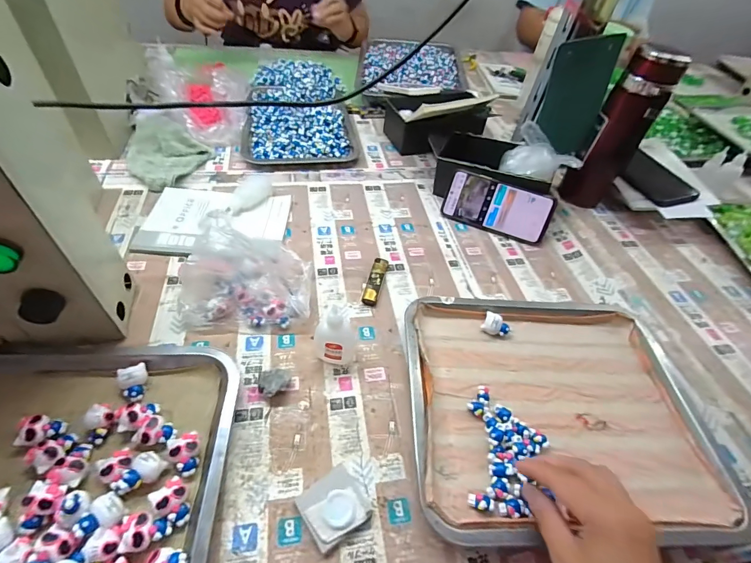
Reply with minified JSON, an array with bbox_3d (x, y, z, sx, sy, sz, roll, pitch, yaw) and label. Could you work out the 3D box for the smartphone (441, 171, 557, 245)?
[{"bbox_3d":[0.194,-0.117,0.600,0.163,0.077,0.011,21,15,13],"label":"smartphone"}]

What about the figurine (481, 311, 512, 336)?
[{"bbox_3d":[0.151,0.055,0.467,0.034,0.017,0.022,34,54,21],"label":"figurine"}]

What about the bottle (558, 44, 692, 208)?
[{"bbox_3d":[0.365,-0.219,0.578,0.080,0.230,0.058,31,53,19],"label":"bottle"}]

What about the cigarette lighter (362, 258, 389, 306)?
[{"bbox_3d":[0.000,-0.001,0.511,0.021,0.014,0.081,12,49,4],"label":"cigarette lighter"}]

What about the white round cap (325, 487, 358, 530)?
[{"bbox_3d":[-0.029,0.194,0.322,0.026,0.004,0.030,-2,46,-9],"label":"white round cap"}]

